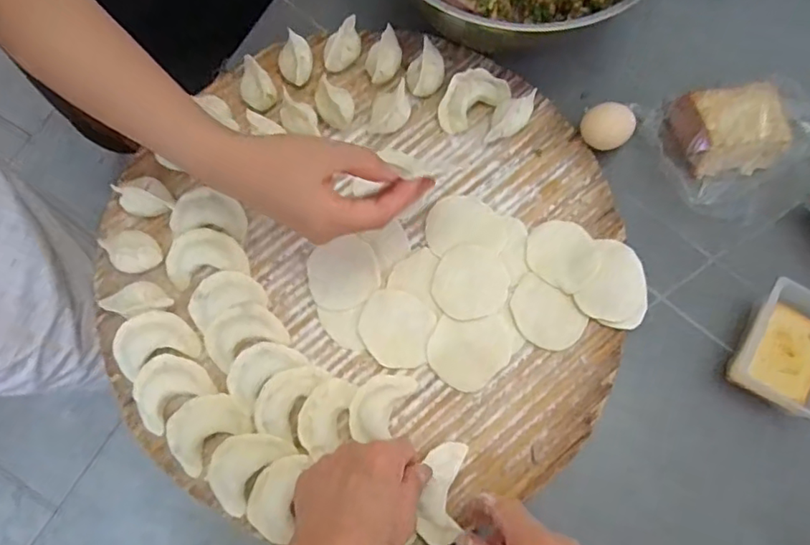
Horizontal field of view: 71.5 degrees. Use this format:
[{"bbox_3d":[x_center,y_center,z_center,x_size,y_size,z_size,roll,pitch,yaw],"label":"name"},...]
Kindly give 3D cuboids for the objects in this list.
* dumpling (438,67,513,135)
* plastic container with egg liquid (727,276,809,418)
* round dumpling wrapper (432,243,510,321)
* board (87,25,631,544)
[{"bbox_3d":[0.059,-0.155,0.497,0.066,0.022,0.039,-30,76,-10],"label":"dumpling"},{"bbox_3d":[0.304,0.064,0.442,0.076,0.045,0.093,25,74,6],"label":"plastic container with egg liquid"},{"bbox_3d":[0.054,0.008,0.458,0.058,0.005,0.063,0,73,-1],"label":"round dumpling wrapper"},{"bbox_3d":[-0.038,-0.018,0.461,0.411,0.032,0.397,-1,74,-1],"label":"board"}]

